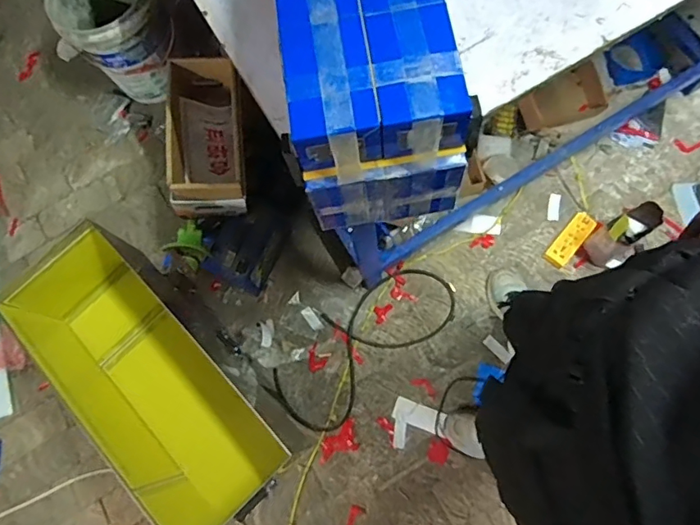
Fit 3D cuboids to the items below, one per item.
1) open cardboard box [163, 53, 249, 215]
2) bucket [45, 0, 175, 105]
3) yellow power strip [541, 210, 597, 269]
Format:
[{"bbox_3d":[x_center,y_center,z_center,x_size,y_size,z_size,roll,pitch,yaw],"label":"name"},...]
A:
[{"bbox_3d":[-0.386,-0.336,1.361,0.195,0.169,0.413,-9,74,3],"label":"open cardboard box"},{"bbox_3d":[-0.718,-0.732,1.576,0.313,0.329,0.336,-1,74,5],"label":"bucket"},{"bbox_3d":[0.640,-0.067,1.448,0.067,0.046,0.180,39,80,14],"label":"yellow power strip"}]

